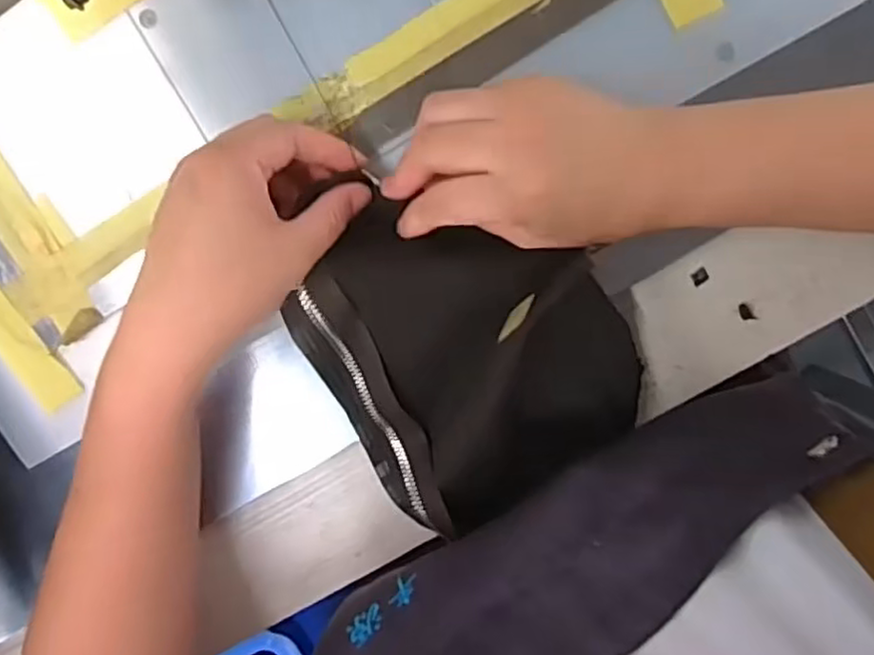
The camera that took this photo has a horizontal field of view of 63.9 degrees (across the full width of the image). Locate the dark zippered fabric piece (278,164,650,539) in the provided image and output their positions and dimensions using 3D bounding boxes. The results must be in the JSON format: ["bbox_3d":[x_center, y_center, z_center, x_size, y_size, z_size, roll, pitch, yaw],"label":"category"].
[{"bbox_3d":[0.011,0.004,0.340,0.142,0.034,0.163,-31,96,5],"label":"dark zippered fabric piece"}]

